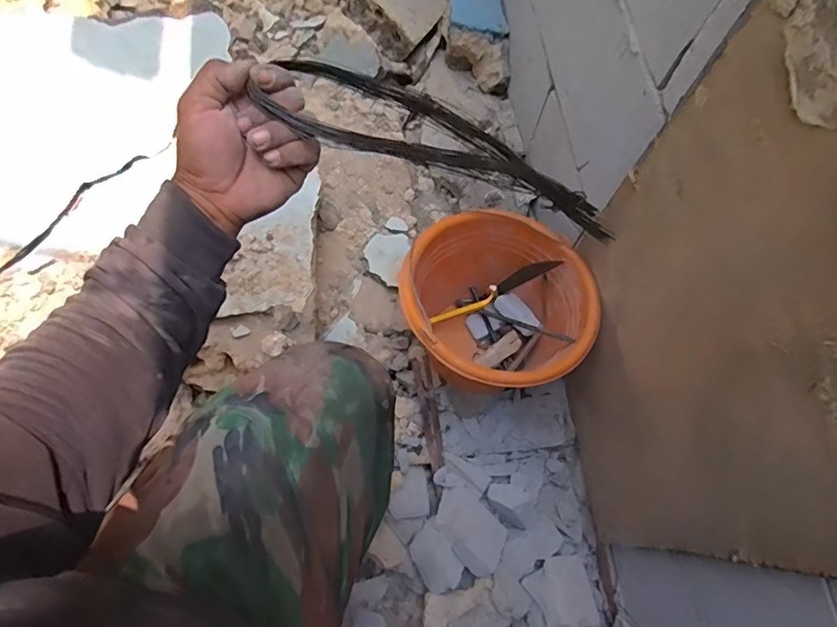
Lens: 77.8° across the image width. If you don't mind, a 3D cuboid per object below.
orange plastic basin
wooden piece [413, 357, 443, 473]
[{"bbox_3d":[0.099,0.003,0.721,0.240,0.176,0.226,1,69,-2],"label":"orange plastic basin"},{"bbox_3d":[0.016,0.152,0.785,0.023,0.017,0.170,-9,93,-6],"label":"wooden piece"}]

